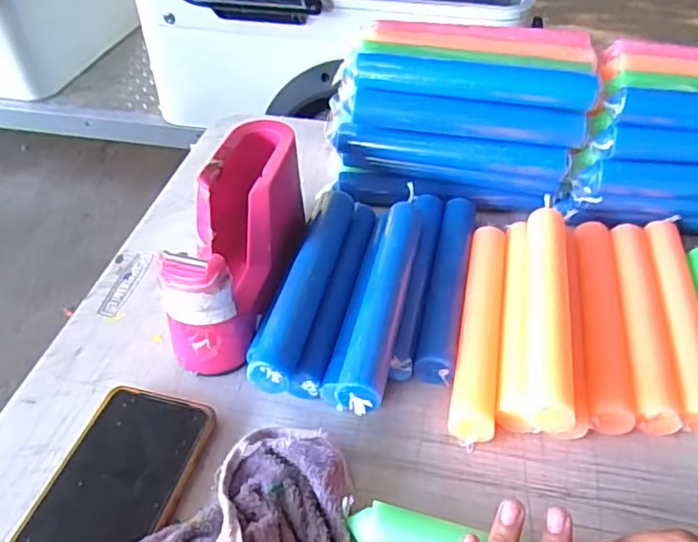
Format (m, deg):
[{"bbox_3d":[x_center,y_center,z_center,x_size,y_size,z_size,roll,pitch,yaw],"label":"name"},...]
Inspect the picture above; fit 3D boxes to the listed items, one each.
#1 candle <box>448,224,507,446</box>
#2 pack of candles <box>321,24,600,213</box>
[{"bbox_3d":[0.099,0.038,0.449,0.029,0.024,0.199,9,45,9],"label":"candle"},{"bbox_3d":[0.092,-0.136,0.533,0.210,0.125,0.097,3,44,3],"label":"pack of candles"}]

